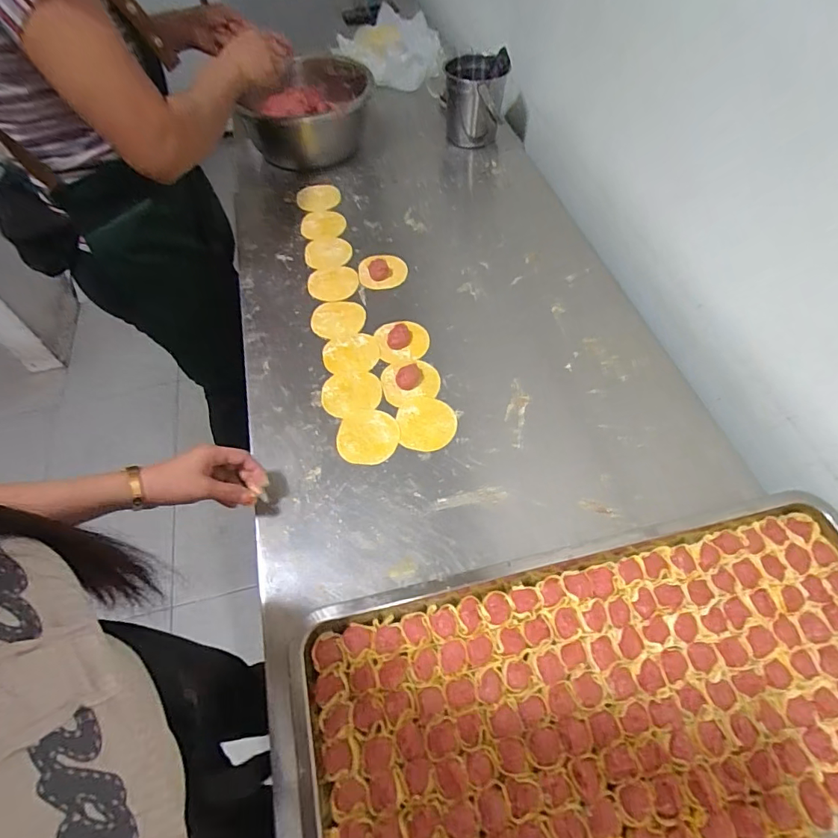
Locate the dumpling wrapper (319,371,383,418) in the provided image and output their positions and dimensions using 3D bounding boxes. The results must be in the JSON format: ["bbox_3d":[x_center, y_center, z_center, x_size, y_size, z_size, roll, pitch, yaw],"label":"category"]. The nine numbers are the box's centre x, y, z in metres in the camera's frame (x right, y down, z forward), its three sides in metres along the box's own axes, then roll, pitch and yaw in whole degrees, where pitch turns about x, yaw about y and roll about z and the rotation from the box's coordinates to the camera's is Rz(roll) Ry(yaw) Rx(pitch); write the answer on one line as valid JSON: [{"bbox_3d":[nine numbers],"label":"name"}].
[{"bbox_3d":[-0.095,-0.035,0.685,0.083,0.004,0.075,-4,59,0],"label":"dumpling wrapper"}]

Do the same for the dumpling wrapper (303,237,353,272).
[{"bbox_3d":[-0.160,-0.294,0.856,0.078,0.004,0.088,-2,59,1],"label":"dumpling wrapper"}]

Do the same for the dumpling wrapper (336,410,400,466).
[{"bbox_3d":[-0.067,0.024,0.645,0.080,0.005,0.079,-6,57,-1],"label":"dumpling wrapper"}]

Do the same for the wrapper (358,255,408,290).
[{"bbox_3d":[-0.061,-0.253,0.822,0.081,0.012,0.067,-12,60,-5],"label":"wrapper"}]

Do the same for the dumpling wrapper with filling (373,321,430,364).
[{"bbox_3d":[-0.025,-0.121,0.729,0.078,0.018,0.071,-8,59,-2],"label":"dumpling wrapper with filling"}]

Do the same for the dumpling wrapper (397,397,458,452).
[{"bbox_3d":[0.011,0.005,0.655,0.077,0.004,0.080,-1,59,2],"label":"dumpling wrapper"}]

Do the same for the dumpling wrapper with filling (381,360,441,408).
[{"bbox_3d":[-0.013,-0.059,0.690,0.081,0.017,0.078,-1,59,2],"label":"dumpling wrapper with filling"}]

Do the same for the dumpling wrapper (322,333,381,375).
[{"bbox_3d":[-0.100,-0.094,0.725,0.083,0.007,0.072,-15,60,-6],"label":"dumpling wrapper"}]

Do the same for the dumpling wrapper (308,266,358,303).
[{"bbox_3d":[-0.144,-0.224,0.813,0.081,0.008,0.082,-5,58,-4],"label":"dumpling wrapper"}]

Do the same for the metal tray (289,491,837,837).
[{"bbox_3d":[0.205,0.300,0.429,0.595,0.055,0.367,-13,60,-5],"label":"metal tray"}]

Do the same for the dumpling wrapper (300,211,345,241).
[{"bbox_3d":[-0.178,-0.360,0.898,0.082,0.008,0.087,1,57,-2],"label":"dumpling wrapper"}]

